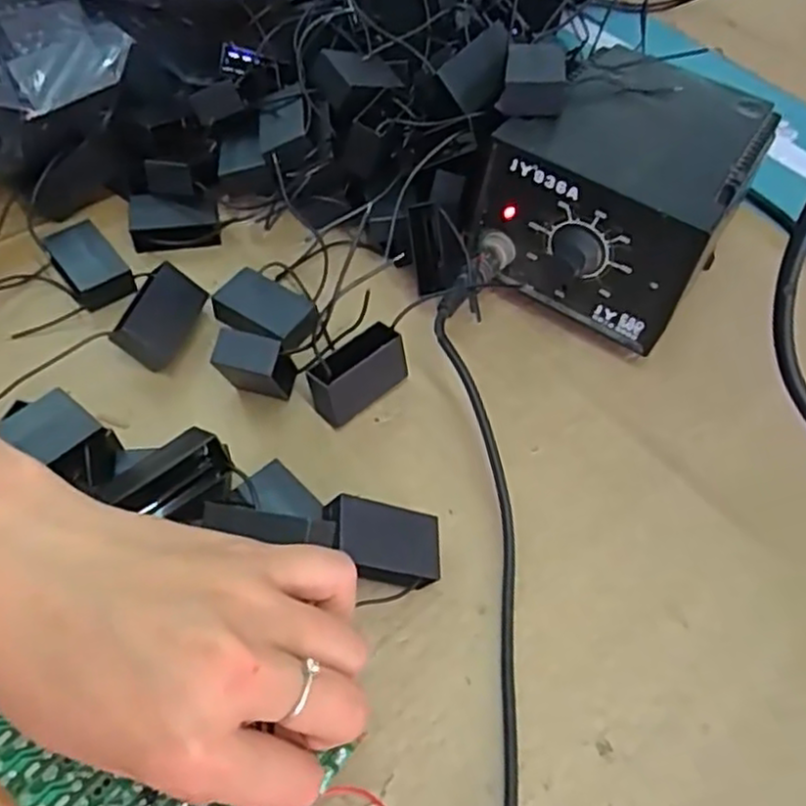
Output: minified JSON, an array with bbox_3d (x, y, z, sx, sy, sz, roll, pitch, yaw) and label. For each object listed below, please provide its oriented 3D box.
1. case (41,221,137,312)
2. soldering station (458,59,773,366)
[{"bbox_3d":[-0.169,-0.074,0.381,0.029,0.018,0.048,-35,65,-24],"label":"case"},{"bbox_3d":[0.115,-0.113,0.388,0.117,0.094,0.135,29,59,14],"label":"soldering station"}]

